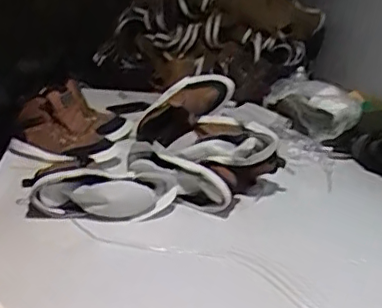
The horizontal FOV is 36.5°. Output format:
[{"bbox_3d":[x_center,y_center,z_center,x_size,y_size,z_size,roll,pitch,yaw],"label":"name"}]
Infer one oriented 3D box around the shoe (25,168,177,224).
[{"bbox_3d":[-0.175,0.087,1.209,0.313,0.093,0.085,-2,21,-18],"label":"shoe"}]

